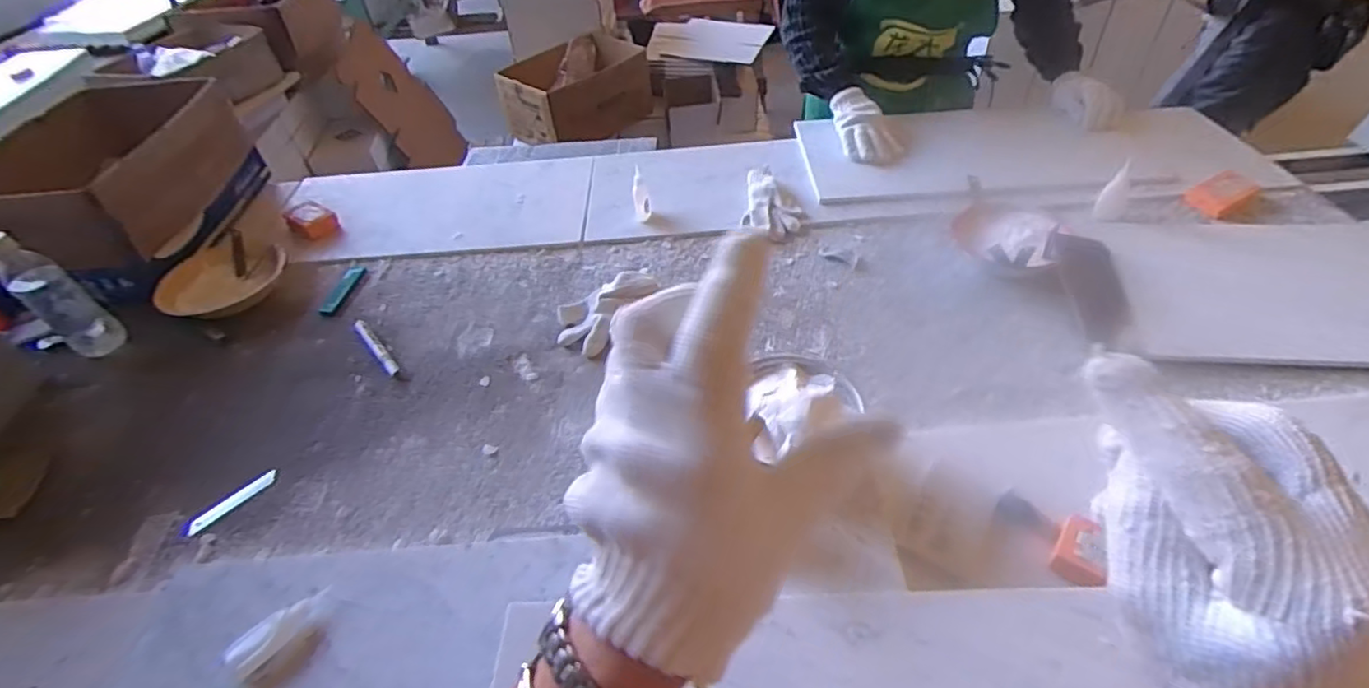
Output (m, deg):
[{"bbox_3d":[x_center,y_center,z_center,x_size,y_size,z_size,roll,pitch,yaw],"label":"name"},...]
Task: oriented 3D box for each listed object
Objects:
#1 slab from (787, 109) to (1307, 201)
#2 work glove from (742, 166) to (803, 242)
[{"bbox_3d":[0.625,-0.372,1.189,0.796,0.024,0.352,-3,44,-1],"label":"slab"},{"bbox_3d":[0.157,-0.253,1.119,0.101,0.048,0.196,5,45,8],"label":"work glove"}]

